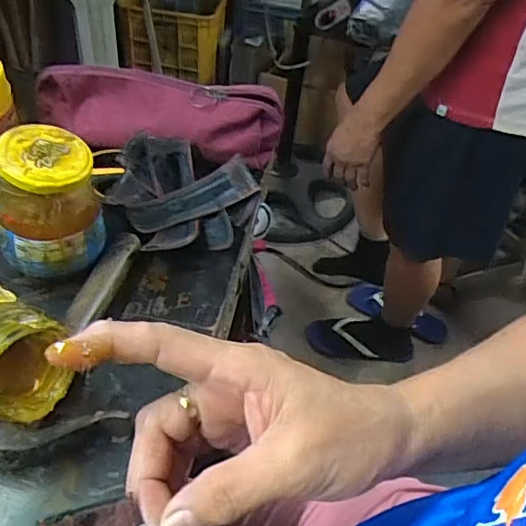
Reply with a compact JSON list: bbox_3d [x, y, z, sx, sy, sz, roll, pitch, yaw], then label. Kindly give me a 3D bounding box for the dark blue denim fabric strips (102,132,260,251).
[{"bbox_3d":[-0.069,-0.060,0.471,0.109,0.040,0.126,-12,46,-19],"label":"dark blue denim fabric strips"}]

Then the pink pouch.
[{"bbox_3d":[-0.101,-0.140,0.530,0.236,0.067,0.055,7,43,1],"label":"pink pouch"}]

